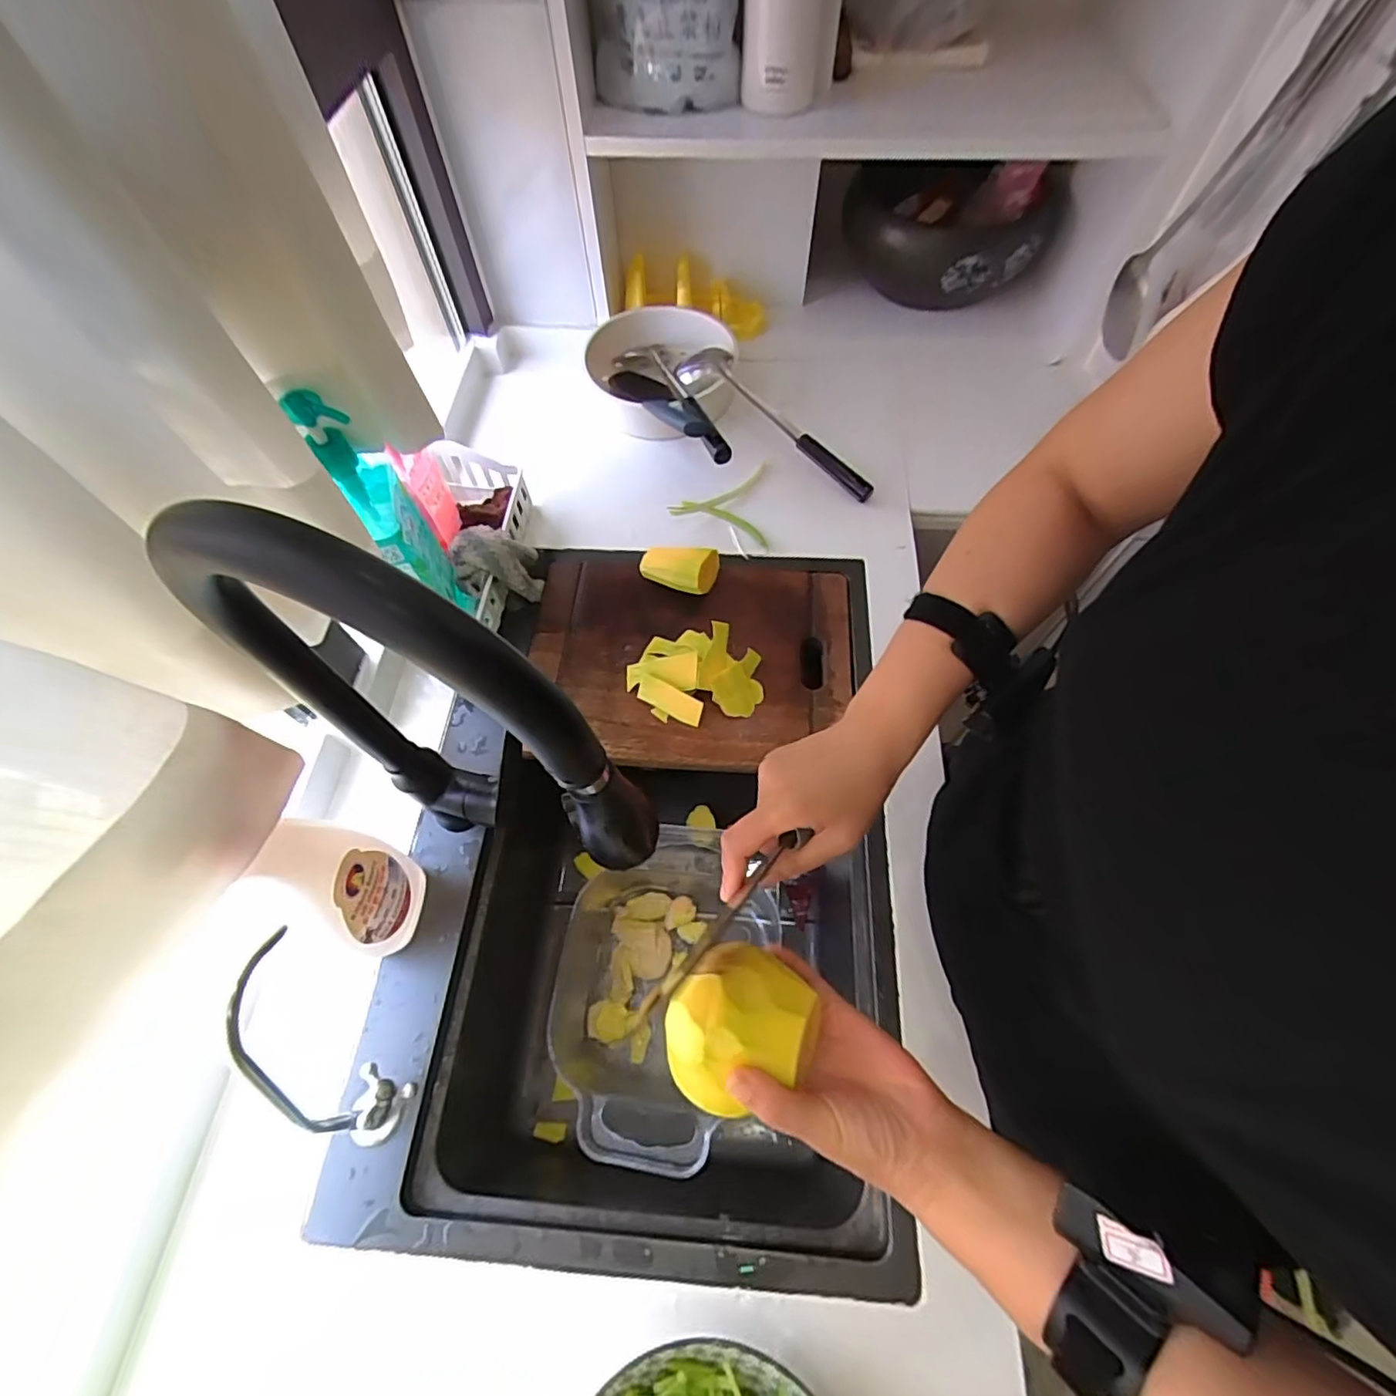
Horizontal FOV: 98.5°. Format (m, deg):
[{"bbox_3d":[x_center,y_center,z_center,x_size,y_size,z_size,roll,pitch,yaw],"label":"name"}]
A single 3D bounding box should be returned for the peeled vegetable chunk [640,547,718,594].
[{"bbox_3d":[-0.021,-0.148,0.695,0.089,0.054,0.050,2,62,3],"label":"peeled vegetable chunk"}]

